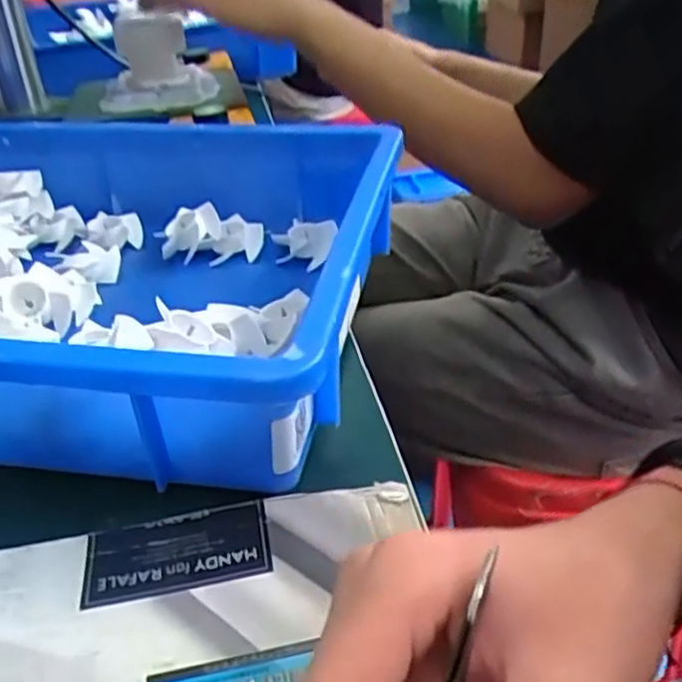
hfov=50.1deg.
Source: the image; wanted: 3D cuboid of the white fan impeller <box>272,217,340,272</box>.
[{"bbox_3d":[-0.025,-0.066,0.512,0.043,0.027,0.043,-3,32,2],"label":"white fan impeller"}]

